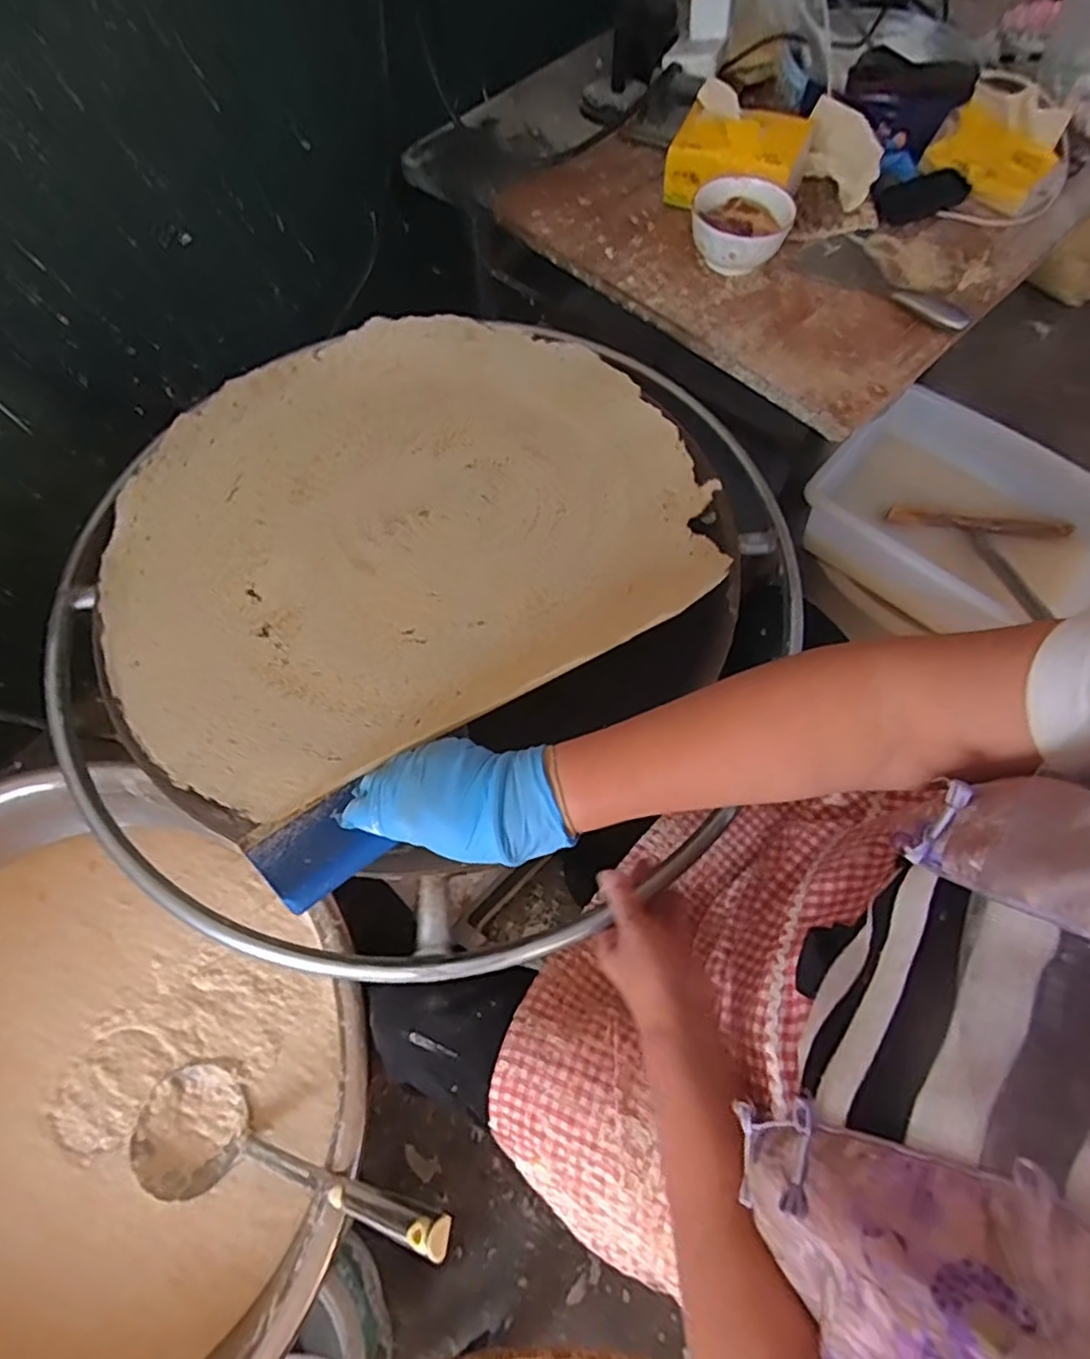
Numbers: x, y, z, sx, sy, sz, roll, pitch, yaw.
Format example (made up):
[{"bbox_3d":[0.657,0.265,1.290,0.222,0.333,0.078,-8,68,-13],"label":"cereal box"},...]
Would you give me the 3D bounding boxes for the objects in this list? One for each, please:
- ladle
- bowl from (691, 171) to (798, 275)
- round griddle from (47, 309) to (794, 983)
[{"bbox_3d":[-0.229,0.423,0.552,0.377,0.069,0.107,-9,59,37],"label":"ladle"},{"bbox_3d":[0.229,-0.540,0.789,0.120,0.063,0.115,0,65,0],"label":"bowl"},{"bbox_3d":[-0.120,-0.086,0.606,0.640,0.075,0.644,0,65,0],"label":"round griddle"}]

